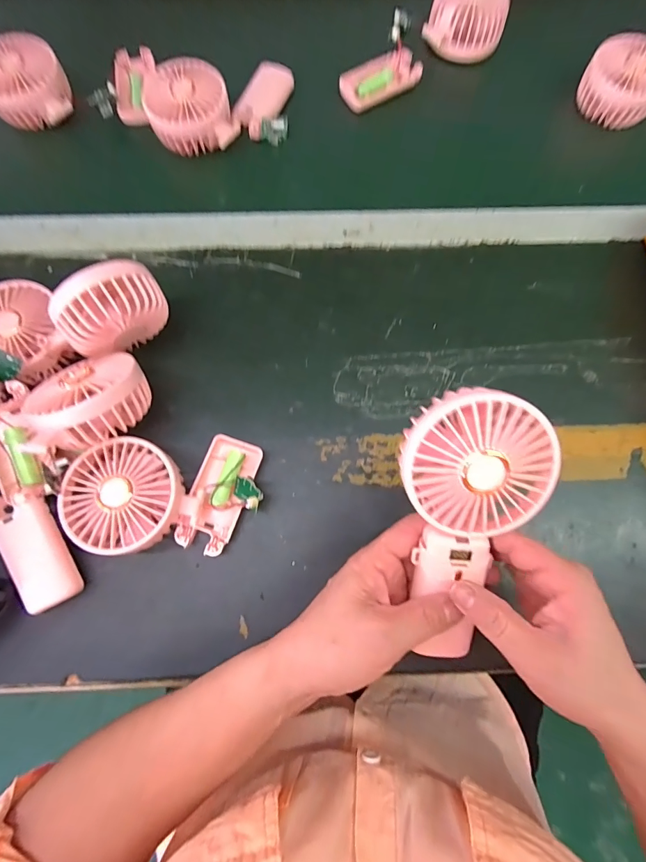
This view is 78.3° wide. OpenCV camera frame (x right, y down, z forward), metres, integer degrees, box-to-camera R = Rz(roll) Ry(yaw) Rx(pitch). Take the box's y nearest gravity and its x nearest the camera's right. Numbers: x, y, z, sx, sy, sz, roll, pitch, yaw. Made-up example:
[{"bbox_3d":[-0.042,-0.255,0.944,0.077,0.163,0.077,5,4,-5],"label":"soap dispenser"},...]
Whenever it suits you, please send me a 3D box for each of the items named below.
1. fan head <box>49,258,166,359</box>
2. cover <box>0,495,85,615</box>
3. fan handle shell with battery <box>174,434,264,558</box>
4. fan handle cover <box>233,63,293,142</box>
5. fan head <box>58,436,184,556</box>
[{"bbox_3d":[-0.171,-0.097,0.329,0.083,0.079,0.034,-38,79,-10],"label":"fan head"},{"bbox_3d":[-0.226,0.093,0.311,0.043,0.015,0.092,-25,92,-4],"label":"cover"},{"bbox_3d":[-0.081,0.054,0.332,0.058,0.035,0.095,17,76,4],"label":"fan handle shell with battery"},{"bbox_3d":[-0.066,-0.373,0.448,0.046,0.022,0.092,19,76,4],"label":"fan handle cover"},{"bbox_3d":[-0.156,0.052,0.319,0.086,0.042,0.084,0,75,-1],"label":"fan head"}]

